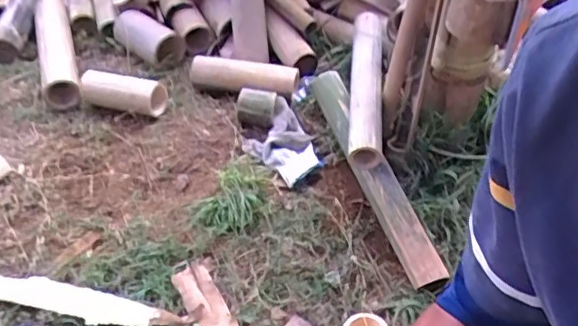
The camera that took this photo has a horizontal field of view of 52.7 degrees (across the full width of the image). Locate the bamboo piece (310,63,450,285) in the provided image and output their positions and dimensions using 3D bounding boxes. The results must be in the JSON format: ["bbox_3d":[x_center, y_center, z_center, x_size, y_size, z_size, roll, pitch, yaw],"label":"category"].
[{"bbox_3d":[0.135,0.007,0.925,0.068,0.045,0.398,-17,63,-17],"label":"bamboo piece"}]

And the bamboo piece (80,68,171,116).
[{"bbox_3d":[-0.299,-0.135,1.062,0.154,0.056,0.064,10,41,18],"label":"bamboo piece"}]

